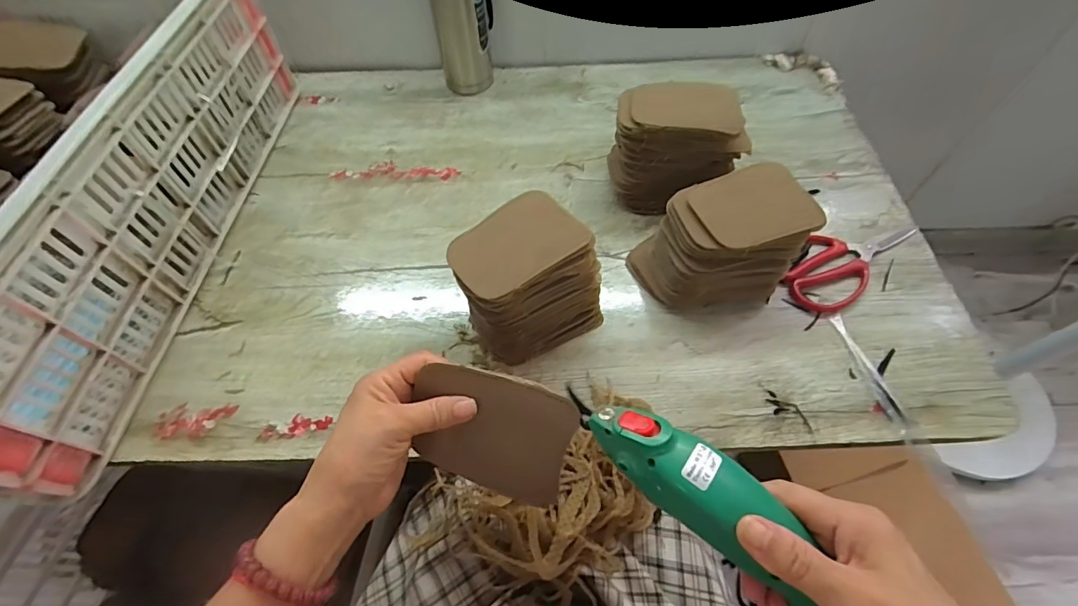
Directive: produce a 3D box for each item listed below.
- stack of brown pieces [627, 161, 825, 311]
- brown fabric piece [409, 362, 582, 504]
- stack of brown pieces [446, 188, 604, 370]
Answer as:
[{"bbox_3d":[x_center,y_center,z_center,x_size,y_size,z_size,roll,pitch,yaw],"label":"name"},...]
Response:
[{"bbox_3d":[0.191,-0.062,0.487,0.166,0.105,0.102,-11,59,-5],"label":"stack of brown pieces"},{"bbox_3d":[-0.034,0.086,0.317,0.110,0.004,0.079,18,105,10],"label":"brown fabric piece"},{"bbox_3d":[-0.012,-0.020,0.458,0.124,0.114,0.105,-26,61,-14],"label":"stack of brown pieces"}]

